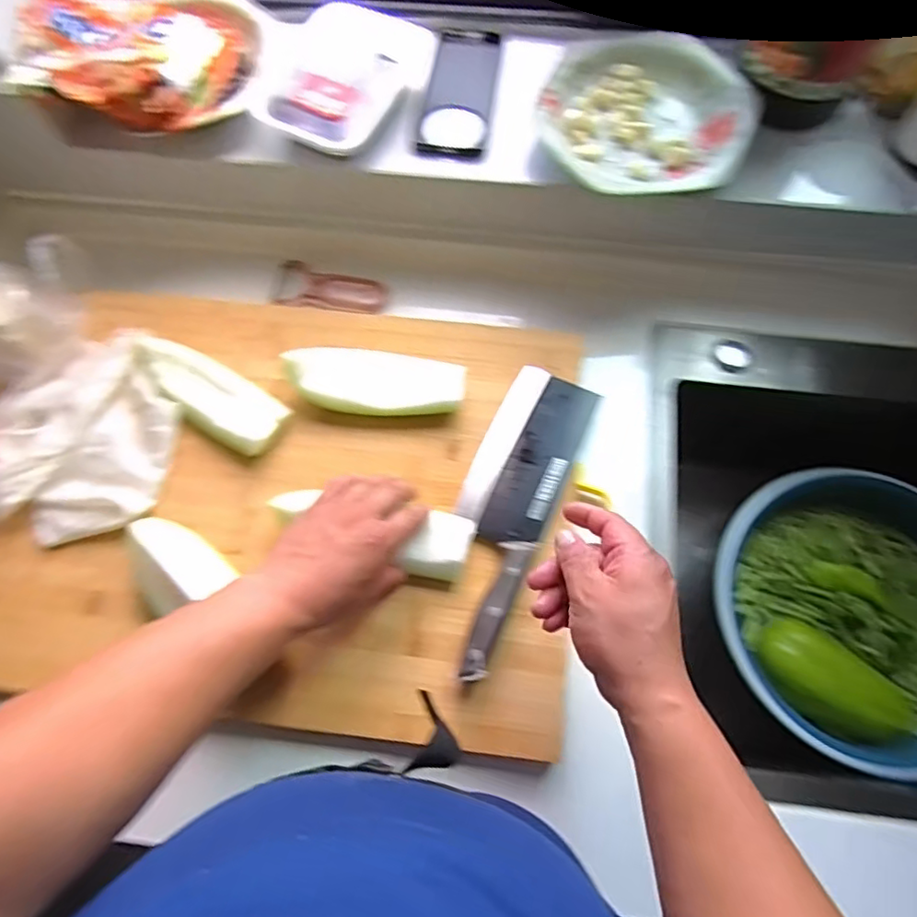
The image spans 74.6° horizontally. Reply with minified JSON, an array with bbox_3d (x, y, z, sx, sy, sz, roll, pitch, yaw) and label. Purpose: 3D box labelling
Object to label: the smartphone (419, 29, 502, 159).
[{"bbox_3d":[0.004,-0.381,0.623,0.065,0.016,0.163,8,70,5],"label":"smartphone"}]

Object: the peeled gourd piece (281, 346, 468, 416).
[{"bbox_3d":[-0.078,-0.074,0.583,0.164,0.045,0.052,1,69,2],"label":"peeled gourd piece"}]

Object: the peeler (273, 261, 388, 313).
[{"bbox_3d":[-0.140,-0.188,0.663,0.127,0.017,0.048,6,69,4],"label":"peeler"}]

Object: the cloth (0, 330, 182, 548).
[{"bbox_3d":[-0.352,-0.022,0.570,0.162,0.029,0.196,-11,69,-2],"label":"cloth"}]

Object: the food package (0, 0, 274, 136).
[{"bbox_3d":[-0.300,-0.404,0.584,0.204,0.074,0.183,-4,69,1],"label":"food package"}]

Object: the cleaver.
[{"bbox_3d":[0.042,0.041,0.544,0.086,0.031,0.287,23,72,10],"label":"cleaver"}]

